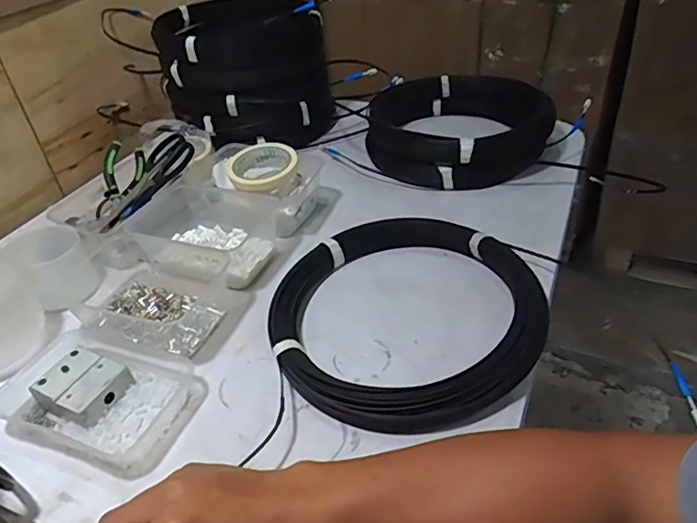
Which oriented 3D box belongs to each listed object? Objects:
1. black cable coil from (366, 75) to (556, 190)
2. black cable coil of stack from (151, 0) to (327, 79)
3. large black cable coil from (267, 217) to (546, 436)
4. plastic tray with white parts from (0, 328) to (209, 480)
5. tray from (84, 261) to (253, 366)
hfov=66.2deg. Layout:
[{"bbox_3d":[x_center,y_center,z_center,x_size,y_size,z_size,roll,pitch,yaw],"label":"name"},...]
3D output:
[{"bbox_3d":[0.169,-0.215,0.870,0.282,0.090,0.270,-4,38,3],"label":"black cable coil"},{"bbox_3d":[-0.186,-0.381,0.902,0.263,0.072,0.253,-13,38,-9],"label":"black cable coil of stack"},{"bbox_3d":[0.059,0.052,0.580,0.283,0.044,0.282,-4,38,3],"label":"large black cable coil"},{"bbox_3d":[-0.246,0.131,0.532,0.187,0.037,0.124,10,40,19],"label":"plastic tray with white parts"},{"bbox_3d":[-0.214,0.058,0.636,0.174,0.031,0.121,10,40,19],"label":"tray"}]

